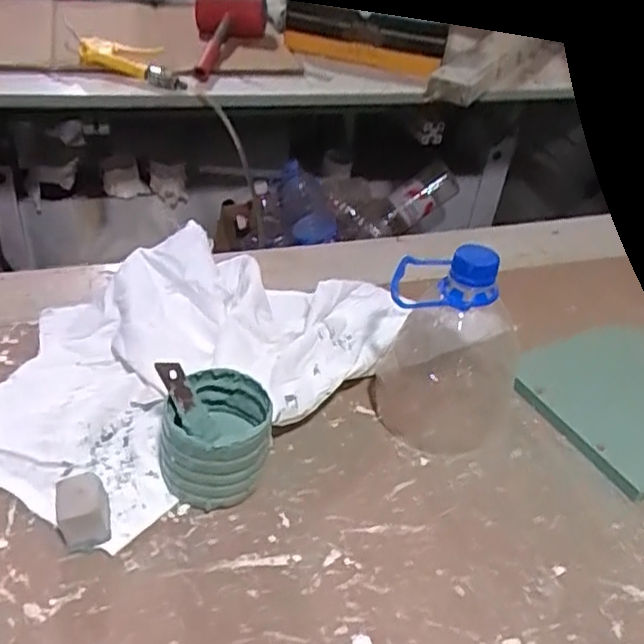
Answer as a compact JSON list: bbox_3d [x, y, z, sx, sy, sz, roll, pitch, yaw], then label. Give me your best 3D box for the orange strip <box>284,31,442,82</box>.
[{"bbox_3d":[0.069,-0.388,0.990,0.287,0.042,0.029,-12,40,-45],"label":"orange strip"}]

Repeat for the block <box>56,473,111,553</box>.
[{"bbox_3d":[-0.139,0.111,0.393,0.027,0.034,0.030,-8,40,-20],"label":"block"}]

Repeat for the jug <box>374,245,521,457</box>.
[{"bbox_3d":[0.101,0.003,0.488,0.099,0.139,0.124,16,38,10],"label":"jug"}]

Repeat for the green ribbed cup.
[{"bbox_3d":[-0.066,0.076,0.424,0.065,0.071,0.061,5,37,-4],"label":"green ribbed cup"}]

